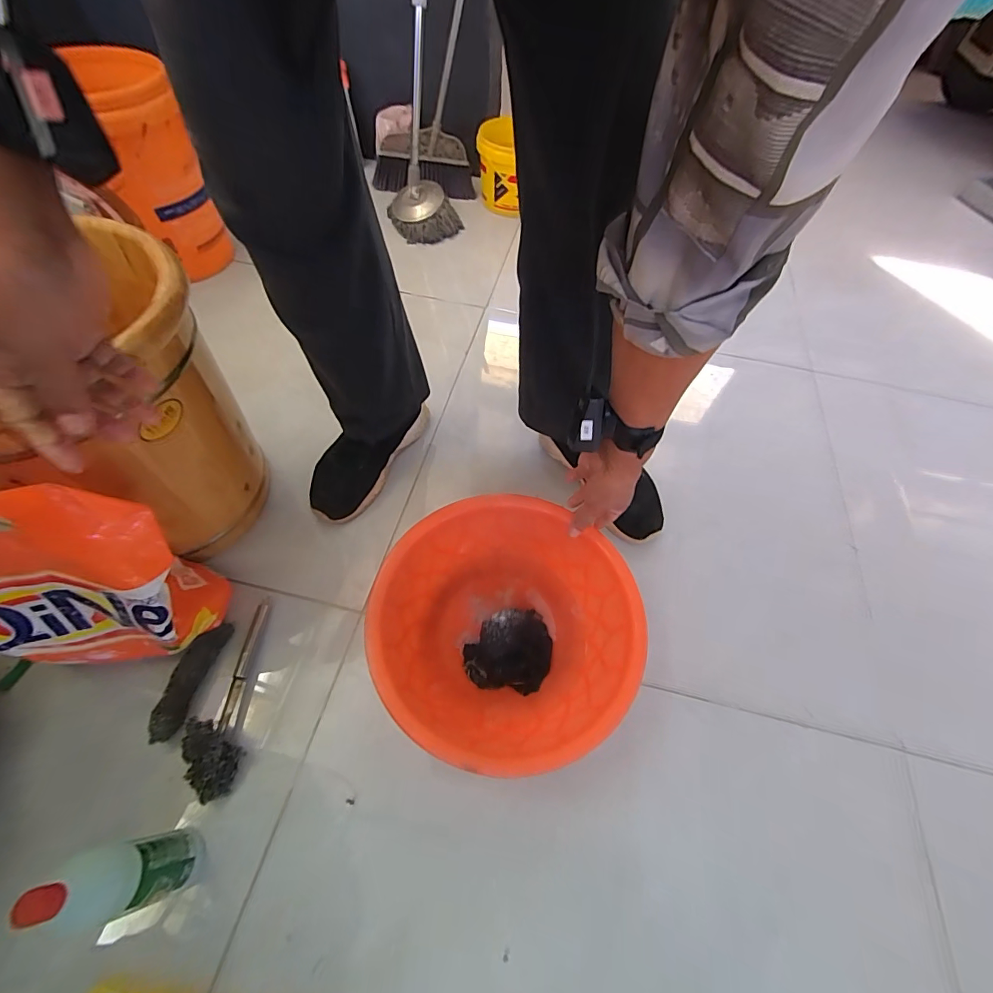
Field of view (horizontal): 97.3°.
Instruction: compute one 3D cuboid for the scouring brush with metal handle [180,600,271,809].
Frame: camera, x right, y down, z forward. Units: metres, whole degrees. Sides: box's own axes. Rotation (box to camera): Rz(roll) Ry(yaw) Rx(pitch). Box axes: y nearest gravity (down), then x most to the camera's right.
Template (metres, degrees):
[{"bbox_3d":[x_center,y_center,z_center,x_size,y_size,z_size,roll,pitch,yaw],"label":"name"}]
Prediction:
[{"bbox_3d":[-0.356,0.260,0.592,0.066,0.056,0.251,0,59,3],"label":"scouring brush with metal handle"}]

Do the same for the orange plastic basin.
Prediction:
[{"bbox_3d":[0.016,0.182,0.628,0.344,0.153,0.348,-1,59,2],"label":"orange plastic basin"}]

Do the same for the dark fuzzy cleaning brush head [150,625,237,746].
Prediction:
[{"bbox_3d":[-0.421,0.248,0.600,0.033,0.033,0.153,9,60,8],"label":"dark fuzzy cleaning brush head"}]

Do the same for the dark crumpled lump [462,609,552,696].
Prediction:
[{"bbox_3d":[0.016,0.215,0.632,0.123,0.078,0.114,-1,59,2],"label":"dark crumpled lump"}]

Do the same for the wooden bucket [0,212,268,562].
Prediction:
[{"bbox_3d":[-0.510,-0.078,0.585,0.341,0.375,0.297,-7,59,-1],"label":"wooden bucket"}]

